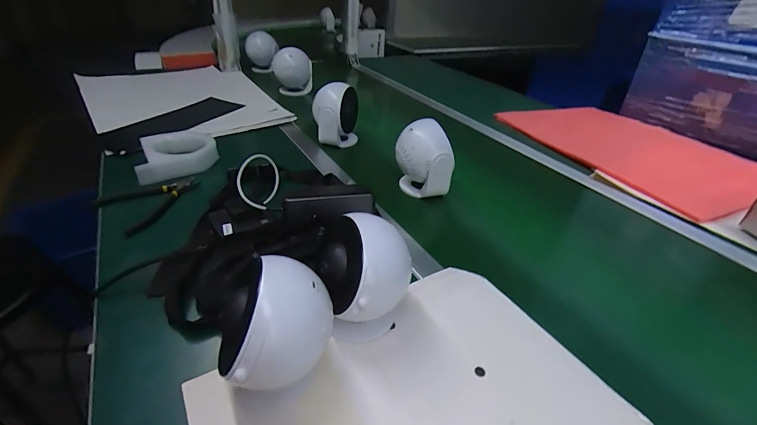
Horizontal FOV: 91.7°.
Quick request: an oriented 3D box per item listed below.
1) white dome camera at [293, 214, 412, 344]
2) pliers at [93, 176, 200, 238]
[{"bbox_3d":[-0.016,0.070,0.374,0.088,0.117,0.079,-20,41,-31],"label":"white dome camera"},{"bbox_3d":[-0.355,-0.023,0.585,0.087,0.018,0.134,23,39,26],"label":"pliers"}]

